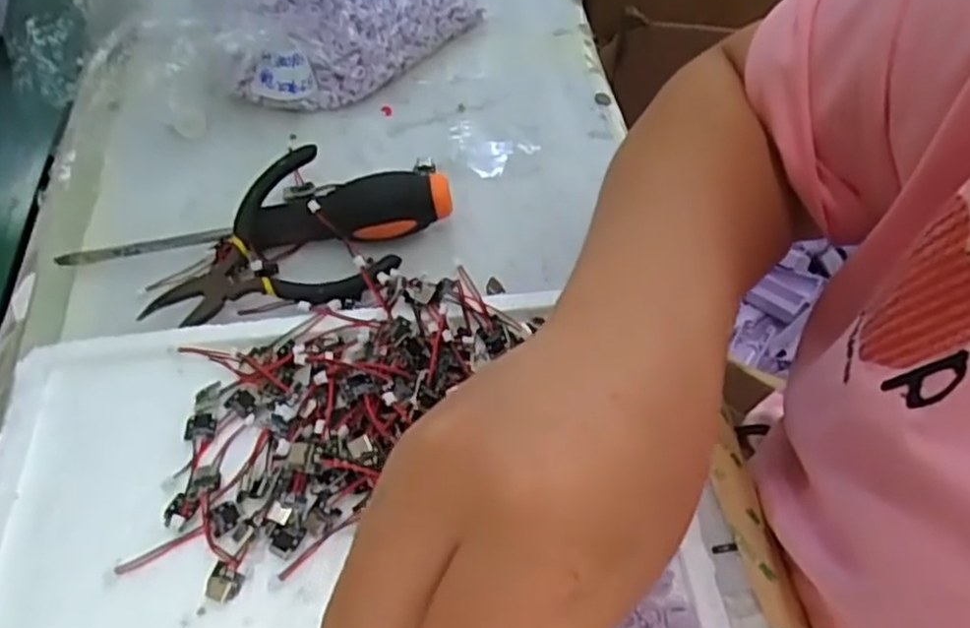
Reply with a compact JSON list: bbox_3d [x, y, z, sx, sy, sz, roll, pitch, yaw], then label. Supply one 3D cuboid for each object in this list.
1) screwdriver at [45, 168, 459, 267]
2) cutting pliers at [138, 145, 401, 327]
[{"bbox_3d":[-0.115,-0.046,0.374,0.194,0.028,0.025,-6,53,-3],"label":"screwdriver"},{"bbox_3d":[-0.104,-0.023,0.351,0.106,0.035,0.082,-33,58,-21],"label":"cutting pliers"}]

